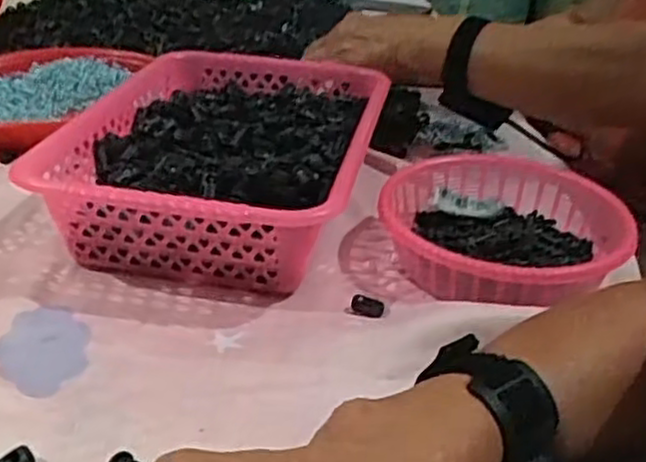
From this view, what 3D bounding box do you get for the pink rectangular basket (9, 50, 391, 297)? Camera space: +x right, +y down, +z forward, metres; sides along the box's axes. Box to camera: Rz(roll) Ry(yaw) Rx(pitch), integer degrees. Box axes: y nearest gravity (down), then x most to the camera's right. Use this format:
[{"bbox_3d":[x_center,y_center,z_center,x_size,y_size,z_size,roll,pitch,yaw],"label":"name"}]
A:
[{"bbox_3d":[-0.079,-0.059,0.614,0.224,0.087,0.310,10,31,7],"label":"pink rectangular basket"}]

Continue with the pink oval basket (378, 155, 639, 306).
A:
[{"bbox_3d":[0.126,-0.007,0.564,0.162,0.058,0.210,3,31,-4],"label":"pink oval basket"}]

